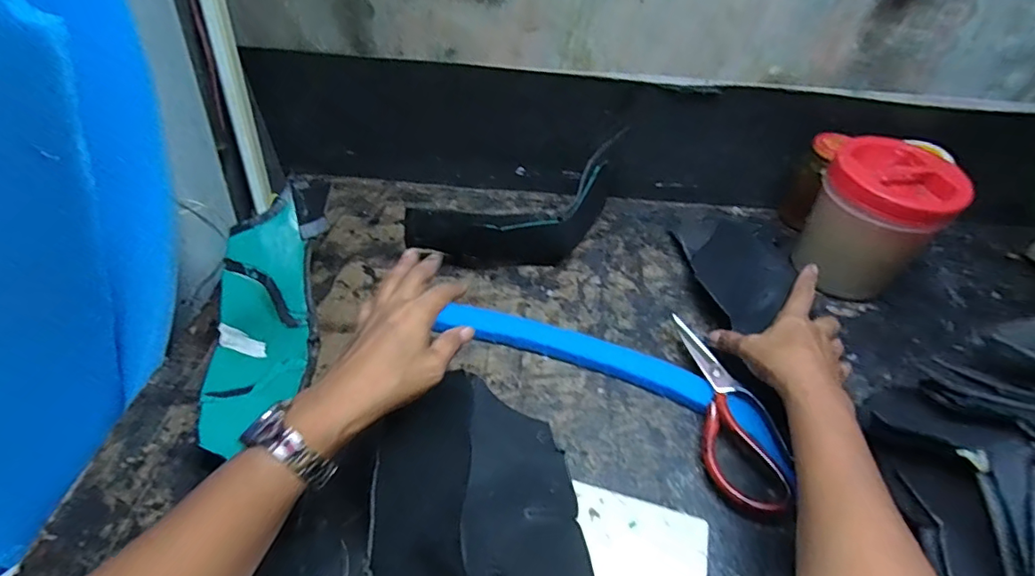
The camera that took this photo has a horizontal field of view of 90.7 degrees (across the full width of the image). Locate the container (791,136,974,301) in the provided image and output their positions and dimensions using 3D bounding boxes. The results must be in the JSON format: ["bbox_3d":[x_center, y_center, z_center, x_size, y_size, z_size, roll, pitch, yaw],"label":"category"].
[{"bbox_3d":[0.377,-0.069,0.555,0.116,0.140,0.108,31,54,24],"label":"container"}]

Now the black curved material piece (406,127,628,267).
[{"bbox_3d":[0.022,-0.085,0.601,0.289,0.091,0.091,-21,51,-19],"label":"black curved material piece"}]

